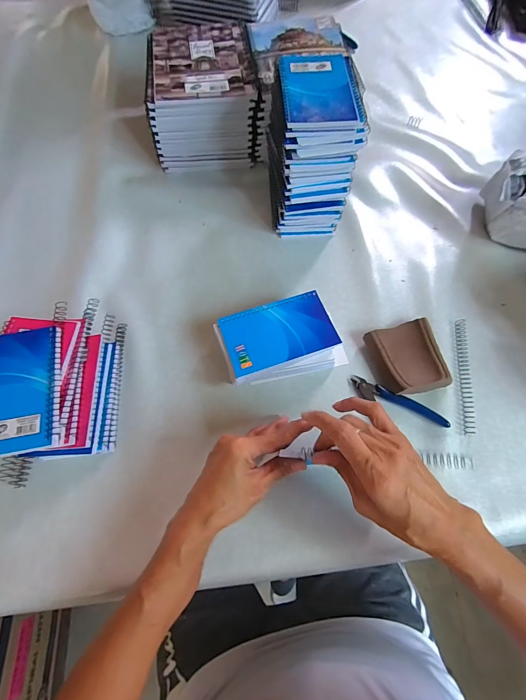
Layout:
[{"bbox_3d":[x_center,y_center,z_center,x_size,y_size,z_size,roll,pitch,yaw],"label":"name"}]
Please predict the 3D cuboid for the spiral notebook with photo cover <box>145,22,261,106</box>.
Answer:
[{"bbox_3d":[-0.098,-0.449,0.519,0.161,0.011,0.195,-6,65,-4],"label":"spiral notebook with photo cover"}]

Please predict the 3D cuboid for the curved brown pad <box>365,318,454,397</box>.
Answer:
[{"bbox_3d":[0.180,0.010,0.420,0.088,0.022,0.091,-9,66,-4],"label":"curved brown pad"}]

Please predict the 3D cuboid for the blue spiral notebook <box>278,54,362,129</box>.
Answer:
[{"bbox_3d":[0.064,-0.311,0.399,0.083,0.011,0.125,-2,65,-2],"label":"blue spiral notebook"}]

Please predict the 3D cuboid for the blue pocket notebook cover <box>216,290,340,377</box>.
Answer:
[{"bbox_3d":[0.019,-0.023,0.402,0.128,0.004,0.078,-18,66,-8],"label":"blue pocket notebook cover"}]

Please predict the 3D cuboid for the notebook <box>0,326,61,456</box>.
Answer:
[{"bbox_3d":[-0.252,0.040,0.345,0.082,0.013,0.127,-11,65,-6],"label":"notebook"}]

